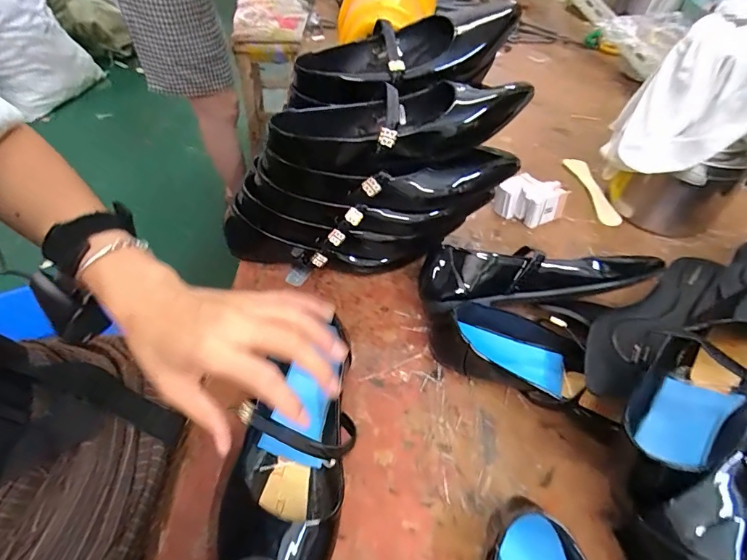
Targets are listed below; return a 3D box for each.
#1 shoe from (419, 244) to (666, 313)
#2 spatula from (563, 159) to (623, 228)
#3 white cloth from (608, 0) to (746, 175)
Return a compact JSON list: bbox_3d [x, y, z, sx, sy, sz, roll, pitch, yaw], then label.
[{"bbox_3d":[0.168,0.004,0.433,0.237,0.082,0.059,0,49,-4],"label":"shoe"},{"bbox_3d":[0.309,-0.127,0.606,0.027,0.009,0.142,-10,48,5],"label":"spatula"},{"bbox_3d":[0.377,-0.195,0.460,0.186,0.140,0.142,5,49,1],"label":"white cloth"}]

